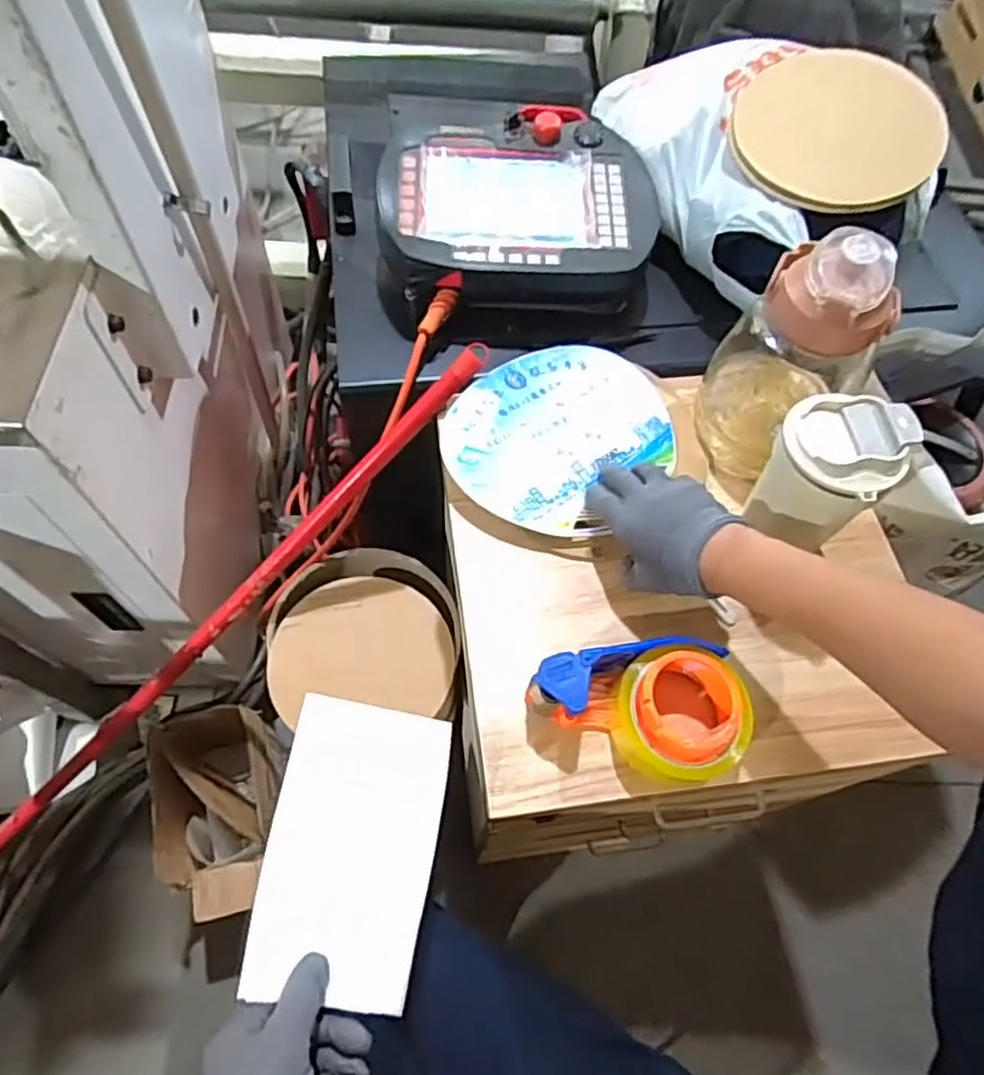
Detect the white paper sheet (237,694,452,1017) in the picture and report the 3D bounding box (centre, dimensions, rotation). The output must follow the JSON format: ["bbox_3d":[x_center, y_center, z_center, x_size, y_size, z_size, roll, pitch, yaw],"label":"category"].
[{"bbox_3d":[-0.089,0.197,0.449,0.105,0.009,0.173,14,64,-10],"label":"white paper sheet"}]

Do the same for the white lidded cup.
[{"bbox_3d":[0.254,-0.045,0.552,0.082,0.141,0.077,1,62,-3],"label":"white lidded cup"}]

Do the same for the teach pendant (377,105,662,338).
[{"bbox_3d":[0.022,-0.321,0.722,0.280,0.099,0.230,-3,62,-5],"label":"teach pendant"}]

